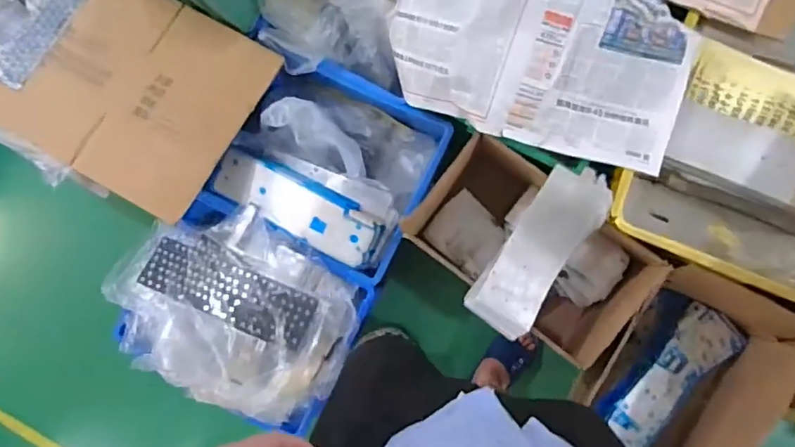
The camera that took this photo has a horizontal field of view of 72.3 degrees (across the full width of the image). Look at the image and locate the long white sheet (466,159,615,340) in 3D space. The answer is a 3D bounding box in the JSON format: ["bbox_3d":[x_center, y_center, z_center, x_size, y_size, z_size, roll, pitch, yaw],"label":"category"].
[{"bbox_3d":[0.290,0.057,1.109,0.139,0.063,0.357,34,92,7],"label":"long white sheet"}]

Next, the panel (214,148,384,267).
[{"bbox_3d":[-0.232,-0.039,1.259,0.405,0.053,0.135,25,91,7],"label":"panel"}]

